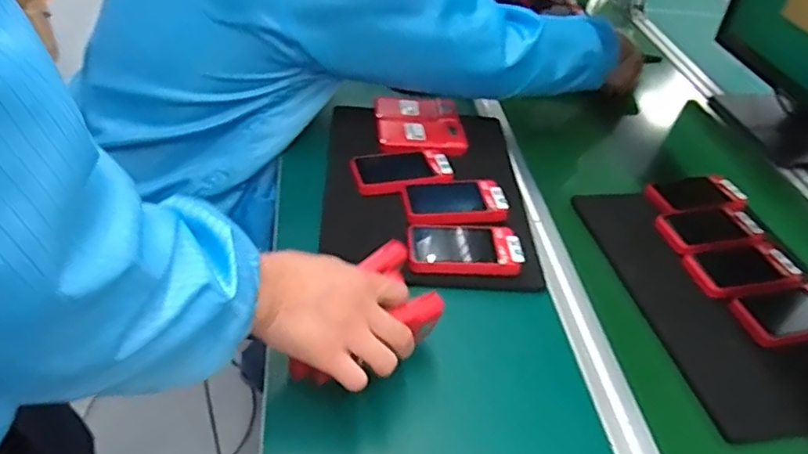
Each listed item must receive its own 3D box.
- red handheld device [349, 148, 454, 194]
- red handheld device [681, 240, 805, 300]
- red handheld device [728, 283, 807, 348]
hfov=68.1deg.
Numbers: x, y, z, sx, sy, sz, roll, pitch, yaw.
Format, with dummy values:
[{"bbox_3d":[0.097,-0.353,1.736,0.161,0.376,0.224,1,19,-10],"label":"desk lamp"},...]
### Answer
[{"bbox_3d":[-0.004,-0.074,0.744,0.129,0.021,0.071,-12,44,-17],"label":"red handheld device"},{"bbox_3d":[0.394,0.047,0.693,0.131,0.015,0.069,-12,44,-17],"label":"red handheld device"},{"bbox_3d":[0.421,0.095,0.651,0.125,0.014,0.065,-8,43,-13],"label":"red handheld device"}]

